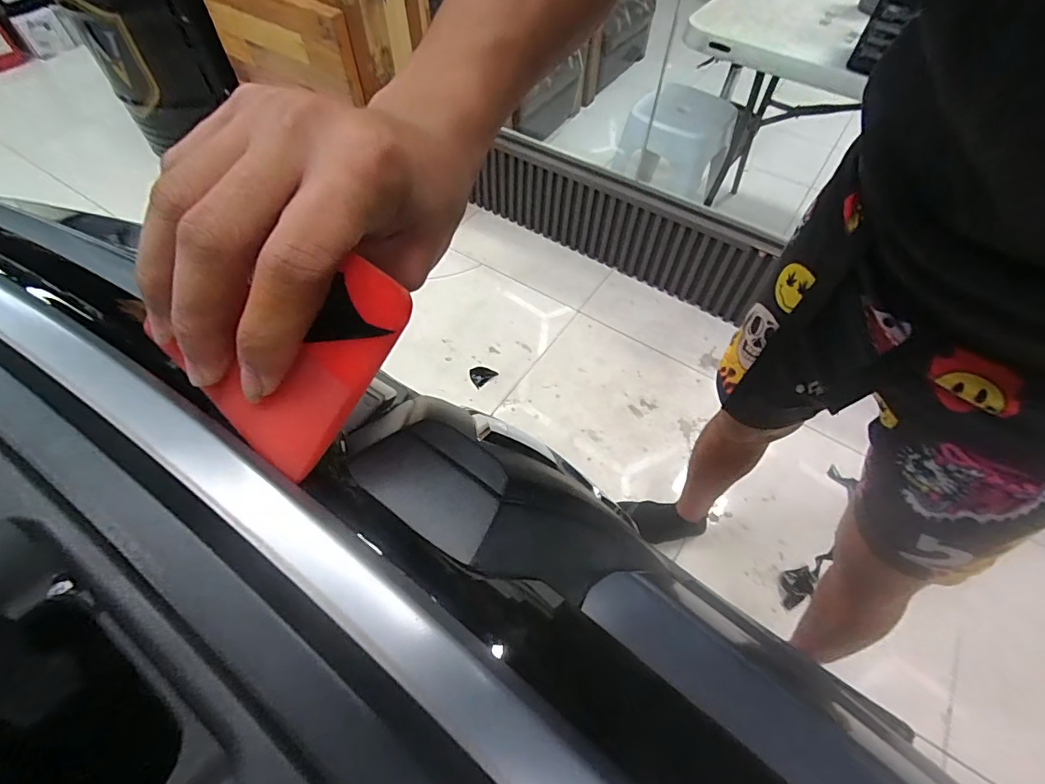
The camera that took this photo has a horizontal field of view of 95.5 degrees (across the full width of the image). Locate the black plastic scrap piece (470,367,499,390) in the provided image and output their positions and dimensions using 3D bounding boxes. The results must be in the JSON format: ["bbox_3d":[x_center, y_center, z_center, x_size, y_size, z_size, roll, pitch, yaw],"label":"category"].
[{"bbox_3d":[-0.123,-0.050,1.427,0.075,0.011,0.063,-35,64,-23],"label":"black plastic scrap piece"}]

